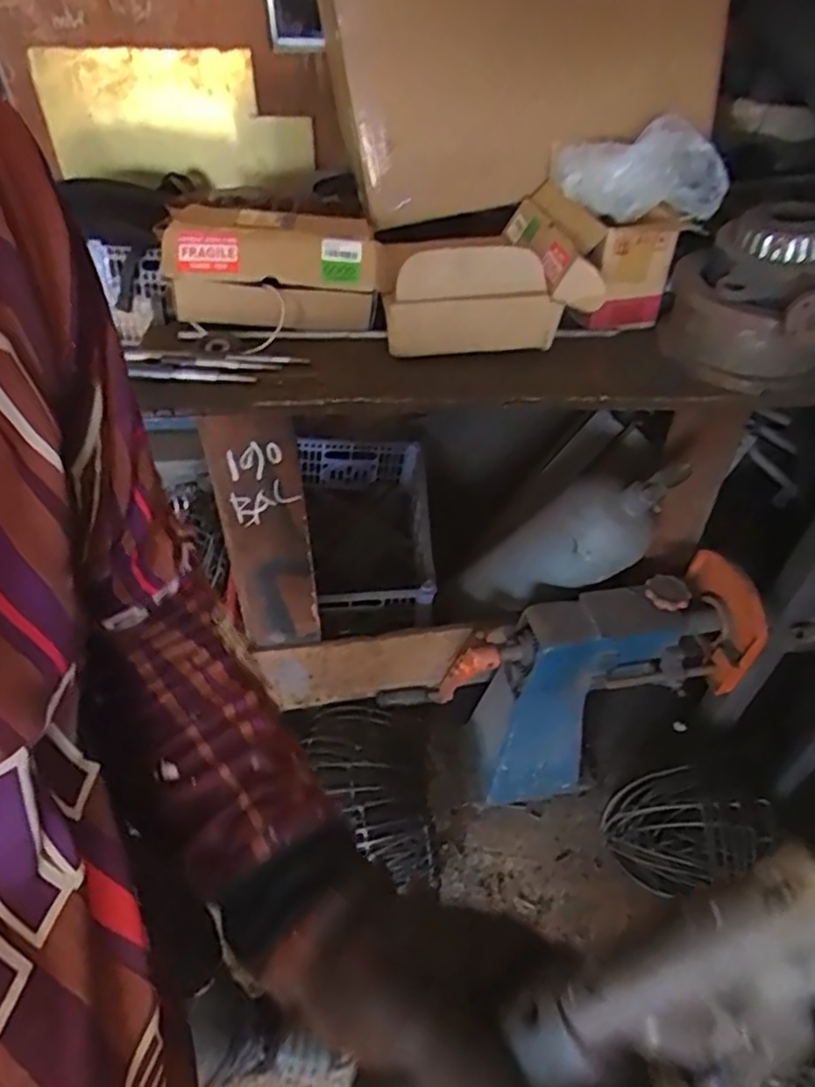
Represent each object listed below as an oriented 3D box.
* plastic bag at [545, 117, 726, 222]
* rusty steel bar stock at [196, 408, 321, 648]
[{"bbox_3d":[0.301,-0.493,0.936,0.238,0.092,0.146,17,48,14],"label":"plastic bag"},{"bbox_3d":[-0.205,-0.002,1.015,0.118,0.440,0.023,-3,40,-3],"label":"rusty steel bar stock"}]

